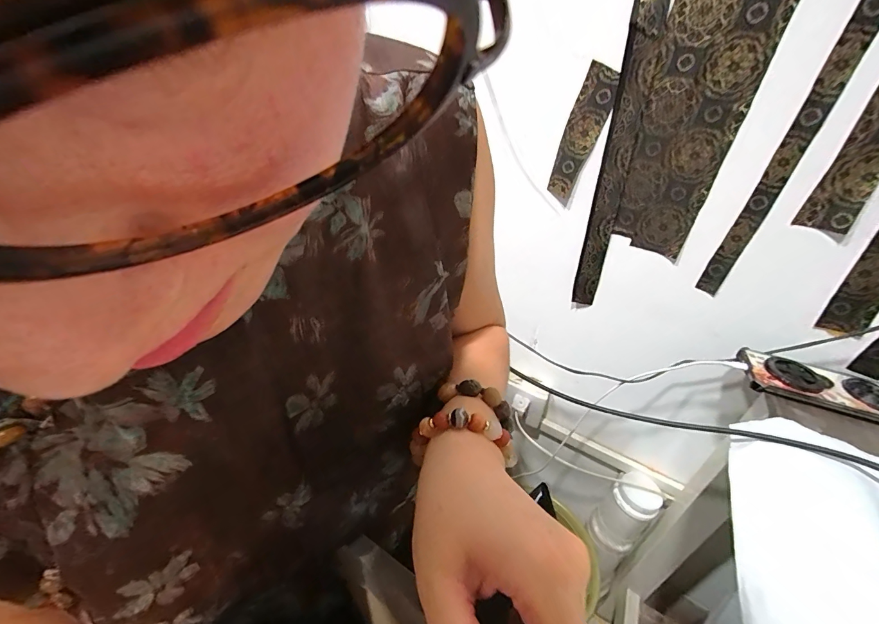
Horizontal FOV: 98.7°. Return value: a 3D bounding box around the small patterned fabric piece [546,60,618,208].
[{"bbox_3d":[0.196,-0.241,0.530,0.045,0.174,0.006,31,38,20],"label":"small patterned fabric piece"}]

